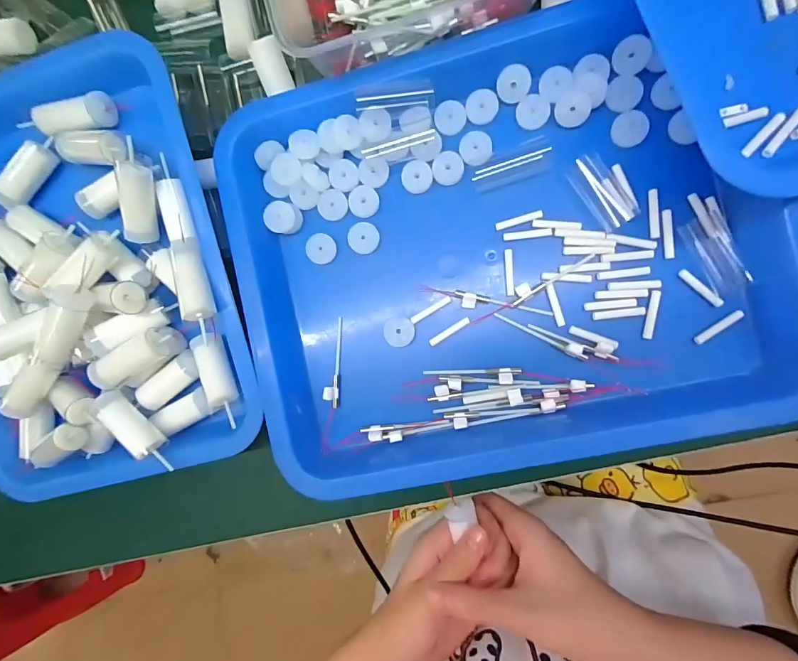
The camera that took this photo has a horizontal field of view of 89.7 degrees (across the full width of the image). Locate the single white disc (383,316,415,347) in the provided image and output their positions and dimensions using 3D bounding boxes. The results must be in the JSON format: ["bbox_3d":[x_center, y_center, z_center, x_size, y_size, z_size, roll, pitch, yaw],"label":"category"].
[{"bbox_3d":[0.000,0.001,0.273,0.021,0.004,0.020,0,90,8],"label":"single white disc"}]

